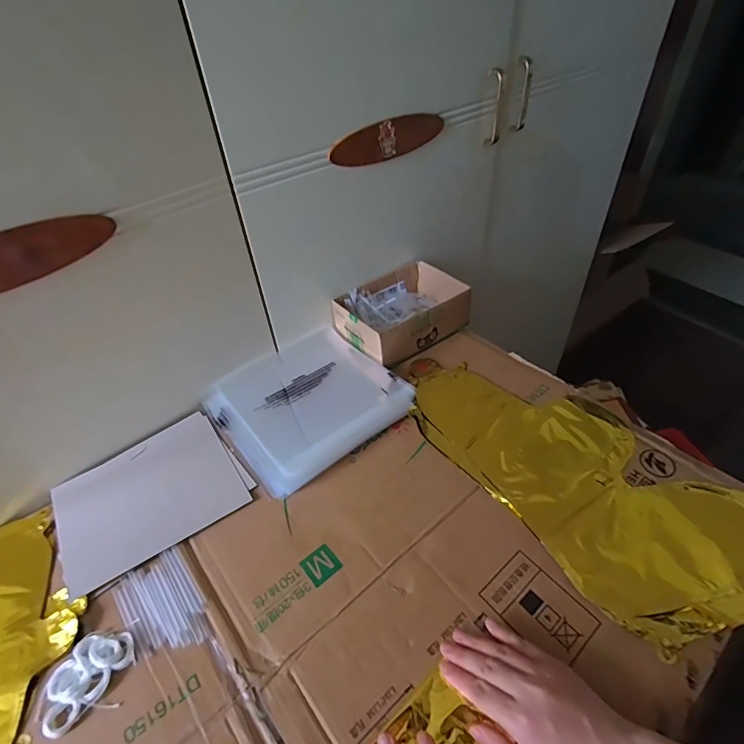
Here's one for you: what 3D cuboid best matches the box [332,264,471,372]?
[{"bbox_3d":[0.048,-0.099,0.708,0.192,0.061,0.141,-28,49,-23],"label":"box"}]

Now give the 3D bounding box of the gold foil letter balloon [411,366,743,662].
[{"bbox_3d":[0.237,0.110,0.513,0.217,0.008,0.407,-30,50,-25],"label":"gold foil letter balloon"}]

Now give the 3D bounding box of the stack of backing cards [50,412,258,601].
[{"bbox_3d":[-0.261,0.142,0.518,0.199,0.006,0.164,-32,50,-26],"label":"stack of backing cards"}]

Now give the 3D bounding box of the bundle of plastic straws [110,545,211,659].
[{"bbox_3d":[-0.202,0.226,0.426,0.066,0.004,0.102,-33,51,-27],"label":"bundle of plastic straws"}]

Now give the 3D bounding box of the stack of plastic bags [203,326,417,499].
[{"bbox_3d":[-0.089,0.036,0.607,0.225,0.018,0.213,-32,51,-26],"label":"stack of plastic bags"}]

